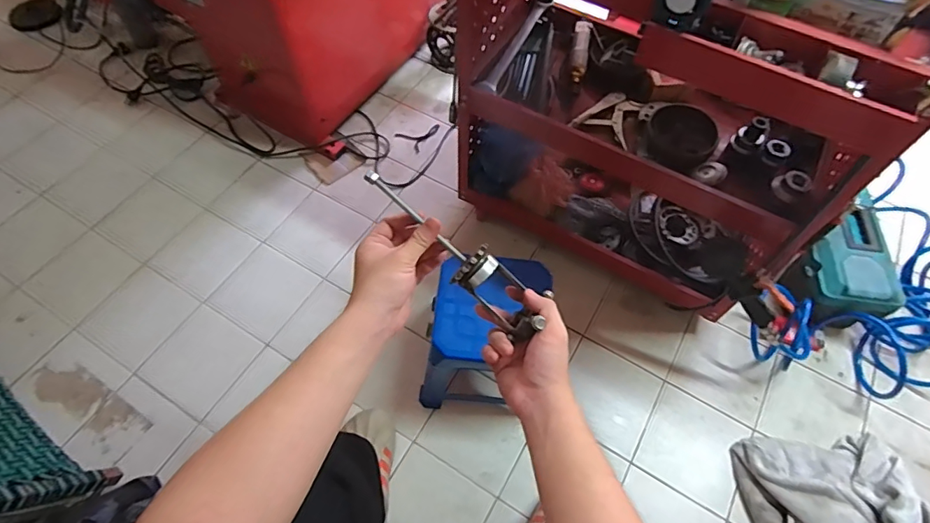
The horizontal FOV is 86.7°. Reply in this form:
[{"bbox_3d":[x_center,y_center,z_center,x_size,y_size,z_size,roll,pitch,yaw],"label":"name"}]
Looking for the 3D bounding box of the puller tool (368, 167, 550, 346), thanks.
[{"bbox_3d":[-0.009,-0.017,0.553,0.248,0.068,0.069,42,66,1],"label":"puller tool"}]

